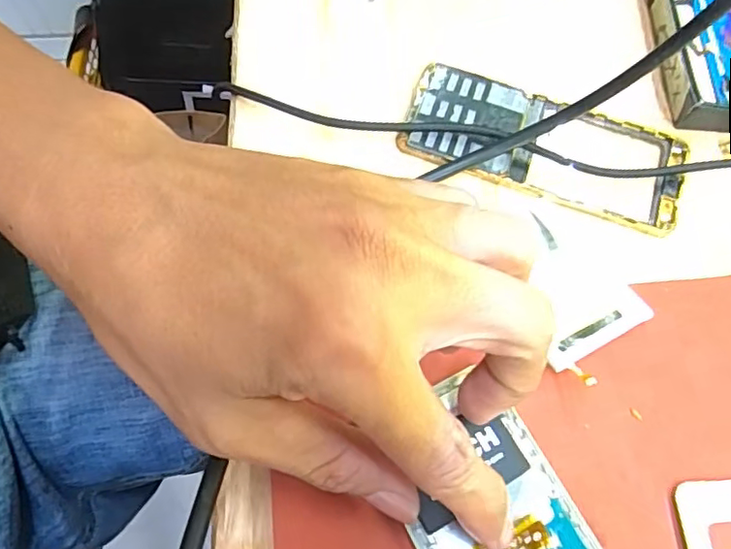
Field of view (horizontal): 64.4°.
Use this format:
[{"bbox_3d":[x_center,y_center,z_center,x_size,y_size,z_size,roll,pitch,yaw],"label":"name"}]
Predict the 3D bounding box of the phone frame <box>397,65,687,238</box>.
[{"bbox_3d":[0.077,-0.055,0.252,0.119,0.012,0.052,18,67,4],"label":"phone frame"}]

